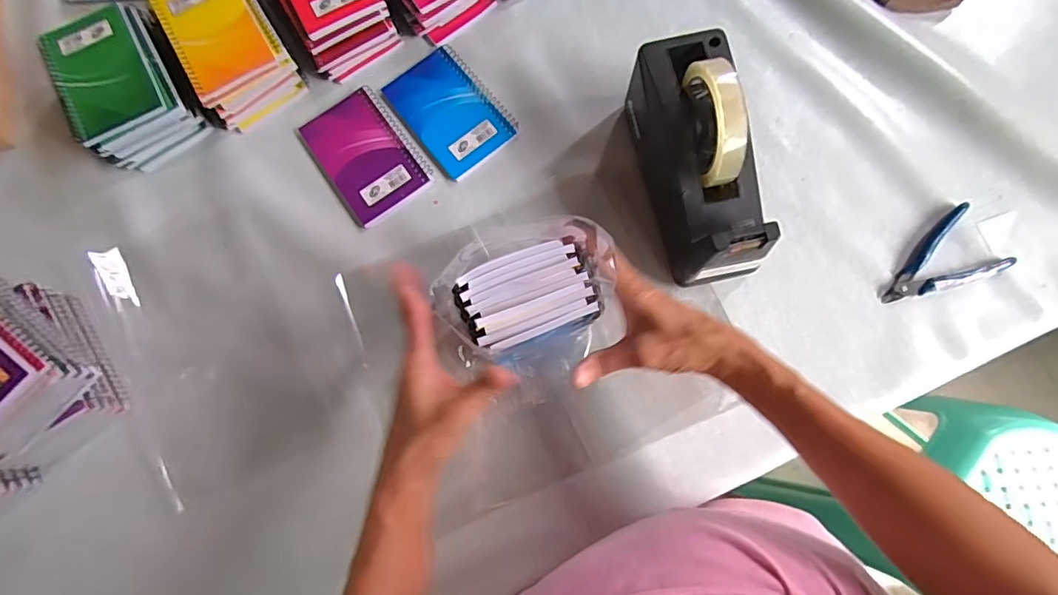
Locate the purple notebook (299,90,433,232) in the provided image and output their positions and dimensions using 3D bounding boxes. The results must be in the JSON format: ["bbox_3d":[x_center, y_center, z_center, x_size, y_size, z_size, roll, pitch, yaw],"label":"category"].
[{"bbox_3d":[-0.165,-0.146,0.534,0.087,0.007,0.132,-35,78,-7],"label":"purple notebook"}]

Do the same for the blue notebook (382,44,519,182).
[{"bbox_3d":[-0.081,-0.193,0.544,0.087,0.005,0.131,-37,79,-7],"label":"blue notebook"}]

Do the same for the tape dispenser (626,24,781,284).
[{"bbox_3d":[0.148,-0.122,0.456,0.076,0.126,0.201,-10,77,-1],"label":"tape dispenser"}]

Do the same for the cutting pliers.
[{"bbox_3d":[0.382,-0.027,0.487,0.116,0.014,0.069,-36,79,-7],"label":"cutting pliers"}]

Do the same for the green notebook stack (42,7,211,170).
[{"bbox_3d":[-0.404,-0.214,0.527,0.102,0.057,0.140,-30,78,-6],"label":"green notebook stack"}]

